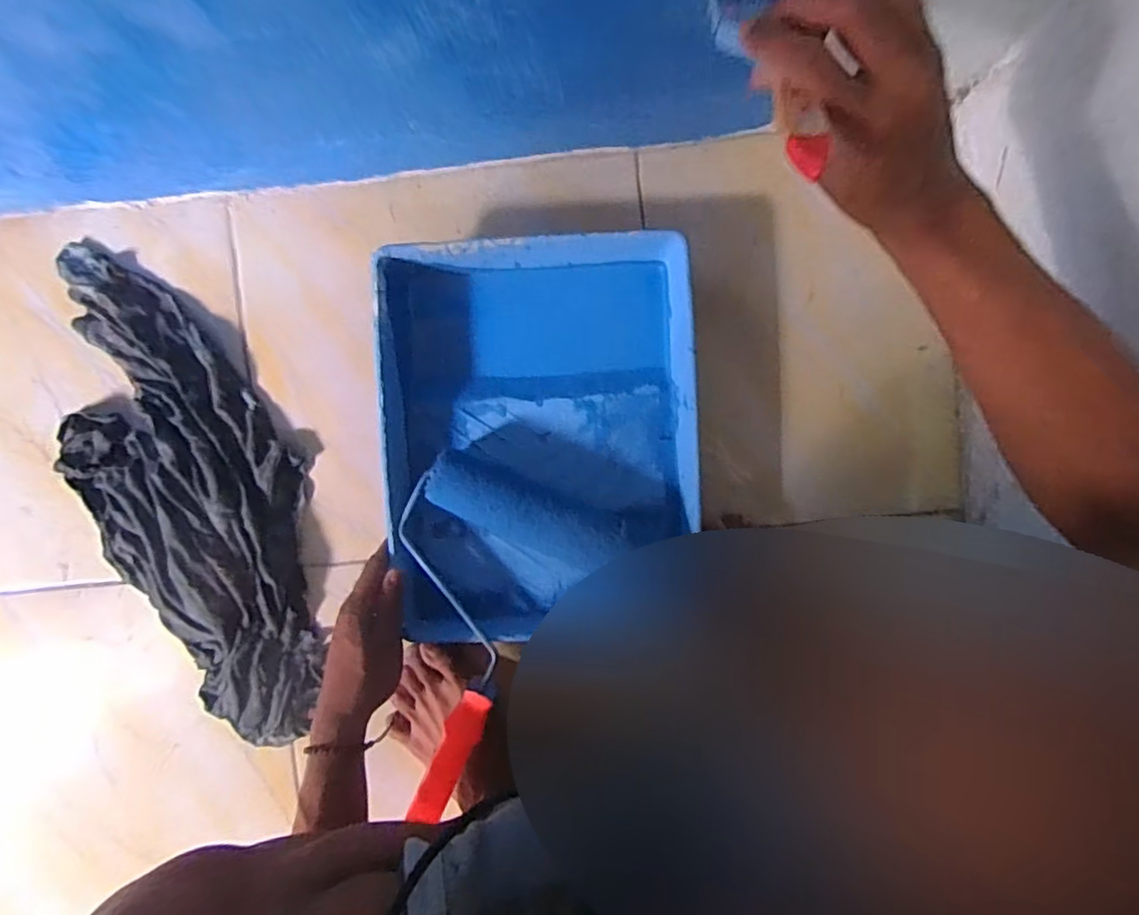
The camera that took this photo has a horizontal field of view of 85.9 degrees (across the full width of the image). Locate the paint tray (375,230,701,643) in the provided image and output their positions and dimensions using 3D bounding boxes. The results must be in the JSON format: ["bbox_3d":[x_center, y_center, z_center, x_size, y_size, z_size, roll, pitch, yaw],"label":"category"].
[{"bbox_3d":[-0.025,-0.015,0.555,0.267,0.052,0.344,-3,93,1],"label":"paint tray"}]

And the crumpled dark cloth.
[{"bbox_3d":[-0.365,0.036,0.598,0.192,0.050,0.495,-26,92,2],"label":"crumpled dark cloth"}]

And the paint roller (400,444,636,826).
[{"bbox_3d":[-0.091,0.133,0.548,0.204,0.071,0.299,38,93,-1],"label":"paint roller"}]

